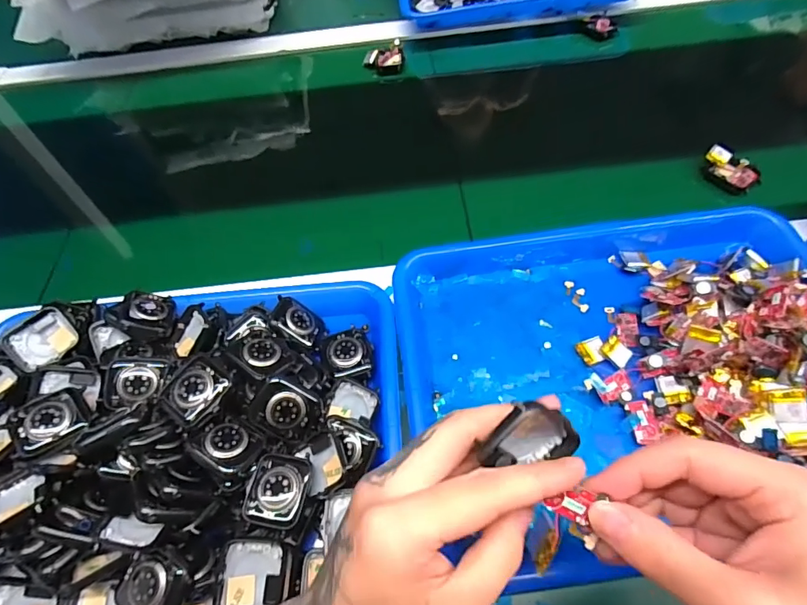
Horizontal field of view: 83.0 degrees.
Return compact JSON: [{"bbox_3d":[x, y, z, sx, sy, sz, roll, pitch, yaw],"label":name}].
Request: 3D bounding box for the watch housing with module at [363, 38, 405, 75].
[{"bbox_3d":[-0.026,-0.321,0.596,0.053,0.027,0.032,-7,58,0],"label":"watch housing with module"}]

